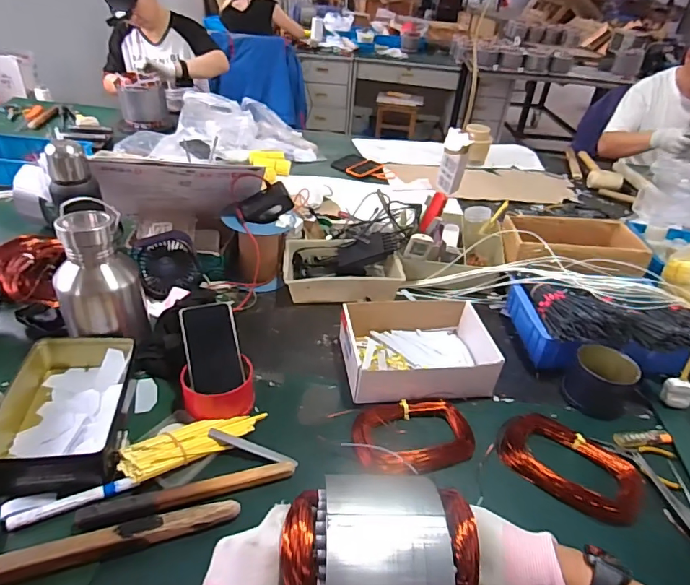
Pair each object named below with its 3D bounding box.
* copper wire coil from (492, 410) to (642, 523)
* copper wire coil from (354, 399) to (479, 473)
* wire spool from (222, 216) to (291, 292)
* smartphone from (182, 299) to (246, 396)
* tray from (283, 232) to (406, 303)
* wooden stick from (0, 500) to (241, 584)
[{"bbox_3d":[0.325,0.247,0.678,0.194,0.026,0.118,22,39,22],"label":"copper wire coil"},{"bbox_3d":[0.100,0.210,0.692,0.176,0.025,0.107,-7,37,-16],"label":"copper wire coil"},{"bbox_3d":[-0.179,-0.088,0.960,0.123,0.143,0.136,26,41,27],"label":"wire spool"},{"bbox_3d":[-0.200,0.083,0.703,0.077,0.010,0.133,-8,75,-21],"label":"smartphone"},{"bbox_3d":[-0.005,-0.056,0.977,0.246,0.086,0.172,6,36,1],"label":"tray"},{"bbox_3d":[-0.262,0.276,0.526,0.272,0.023,0.028,-8,38,-17],"label":"wooden stick"}]

